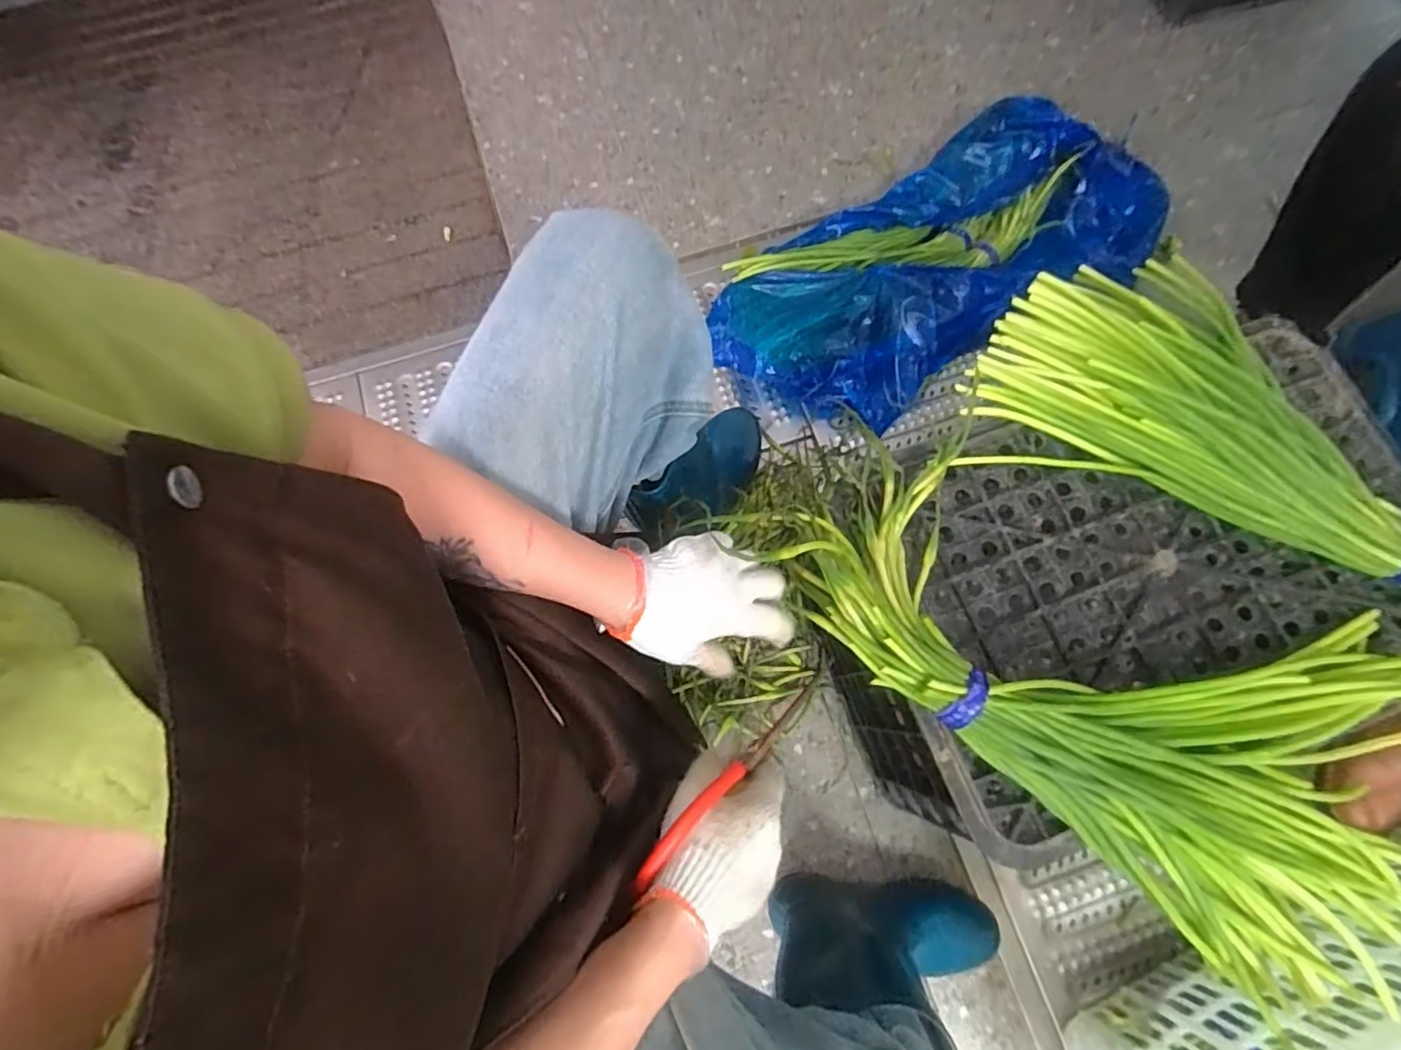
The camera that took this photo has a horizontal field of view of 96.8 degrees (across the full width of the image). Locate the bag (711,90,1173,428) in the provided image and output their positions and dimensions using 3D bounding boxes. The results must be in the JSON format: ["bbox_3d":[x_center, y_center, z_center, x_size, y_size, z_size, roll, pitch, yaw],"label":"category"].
[{"bbox_3d":[0.310,-0.335,0.849,0.592,0.108,0.323,-37,76,-8],"label":"bag"}]

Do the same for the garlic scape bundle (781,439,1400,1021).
[{"bbox_3d":[0.330,0.106,0.480,0.505,0.112,0.265,37,78,11],"label":"garlic scape bundle"}]

